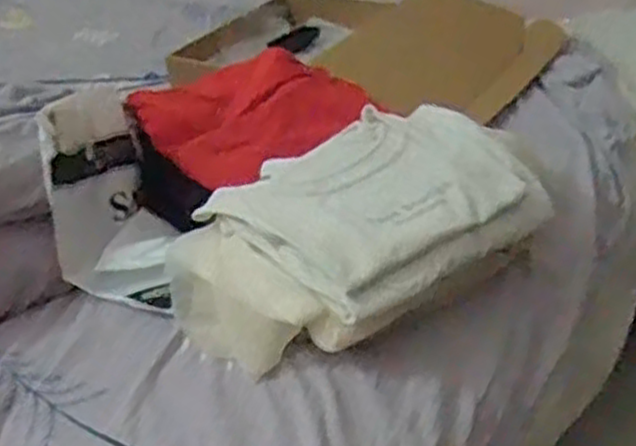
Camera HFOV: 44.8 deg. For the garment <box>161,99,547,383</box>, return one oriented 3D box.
[{"bbox_3d":[0.052,0.000,0.836,0.411,0.123,0.268,-28,39,-32],"label":"garment"}]

